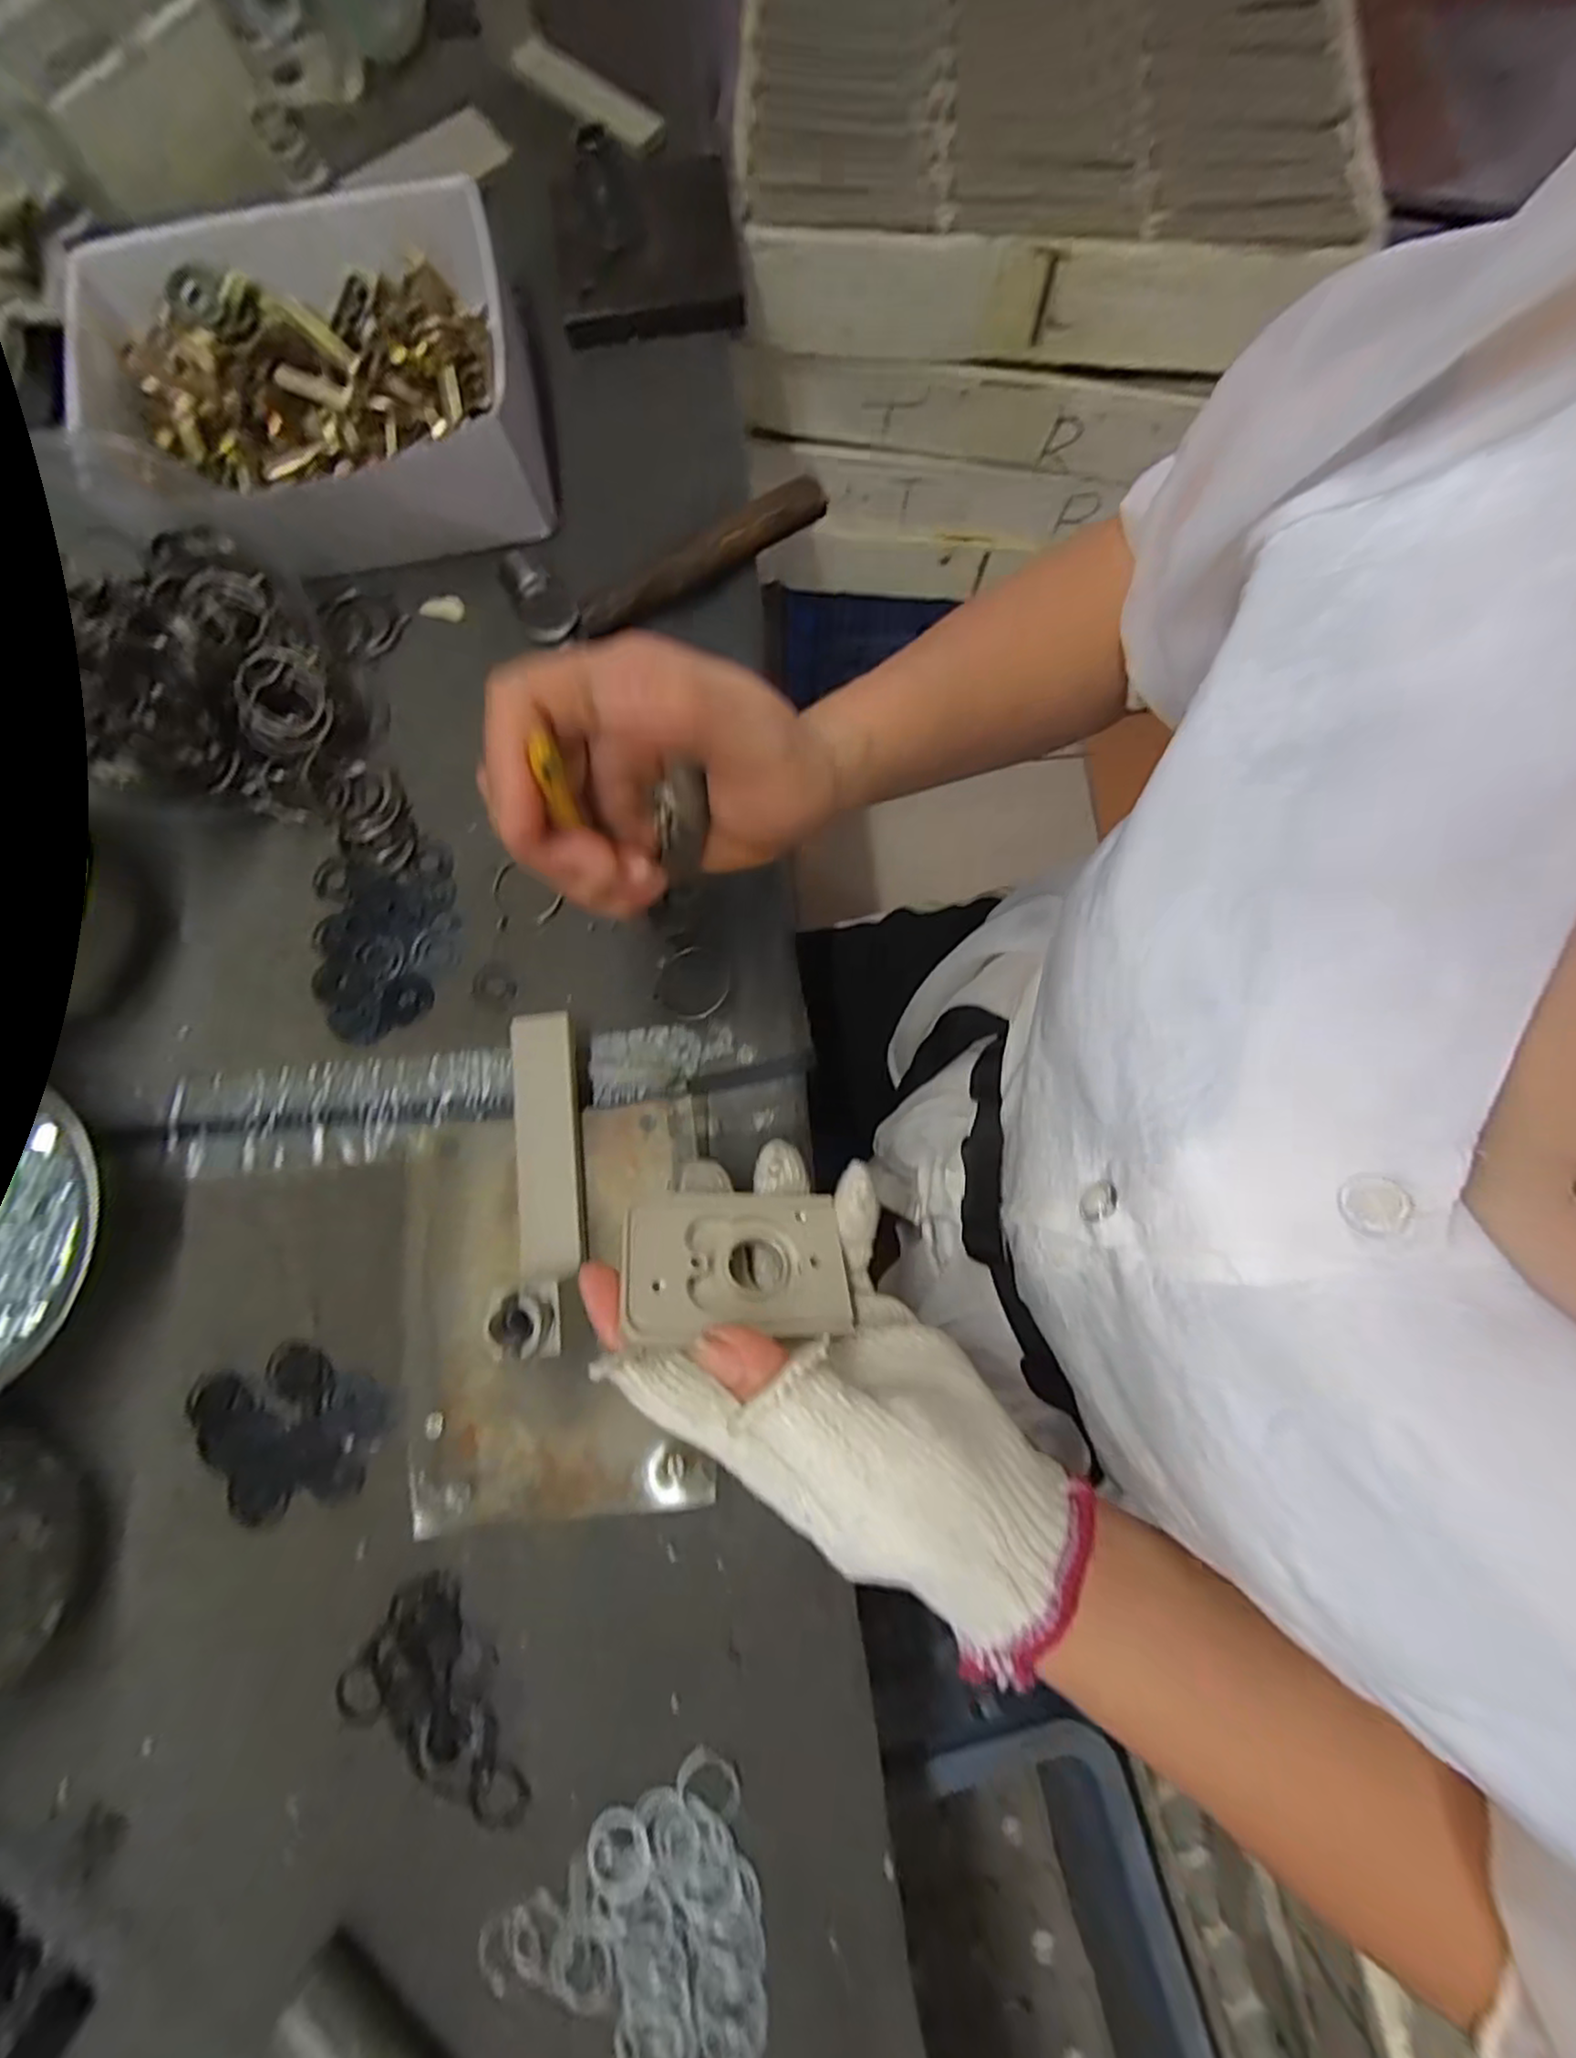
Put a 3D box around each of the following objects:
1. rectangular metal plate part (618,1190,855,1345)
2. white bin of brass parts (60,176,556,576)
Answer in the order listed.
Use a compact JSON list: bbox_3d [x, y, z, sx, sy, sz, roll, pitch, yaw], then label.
[{"bbox_3d":[-0.018,0.081,0.248,0.075,0.005,0.048,4,50,-17],"label":"rectangular metal plate part"},{"bbox_3d":[-0.232,-0.303,0.354,0.203,0.070,0.157,-11,79,-3],"label":"white bin of brass parts"}]

